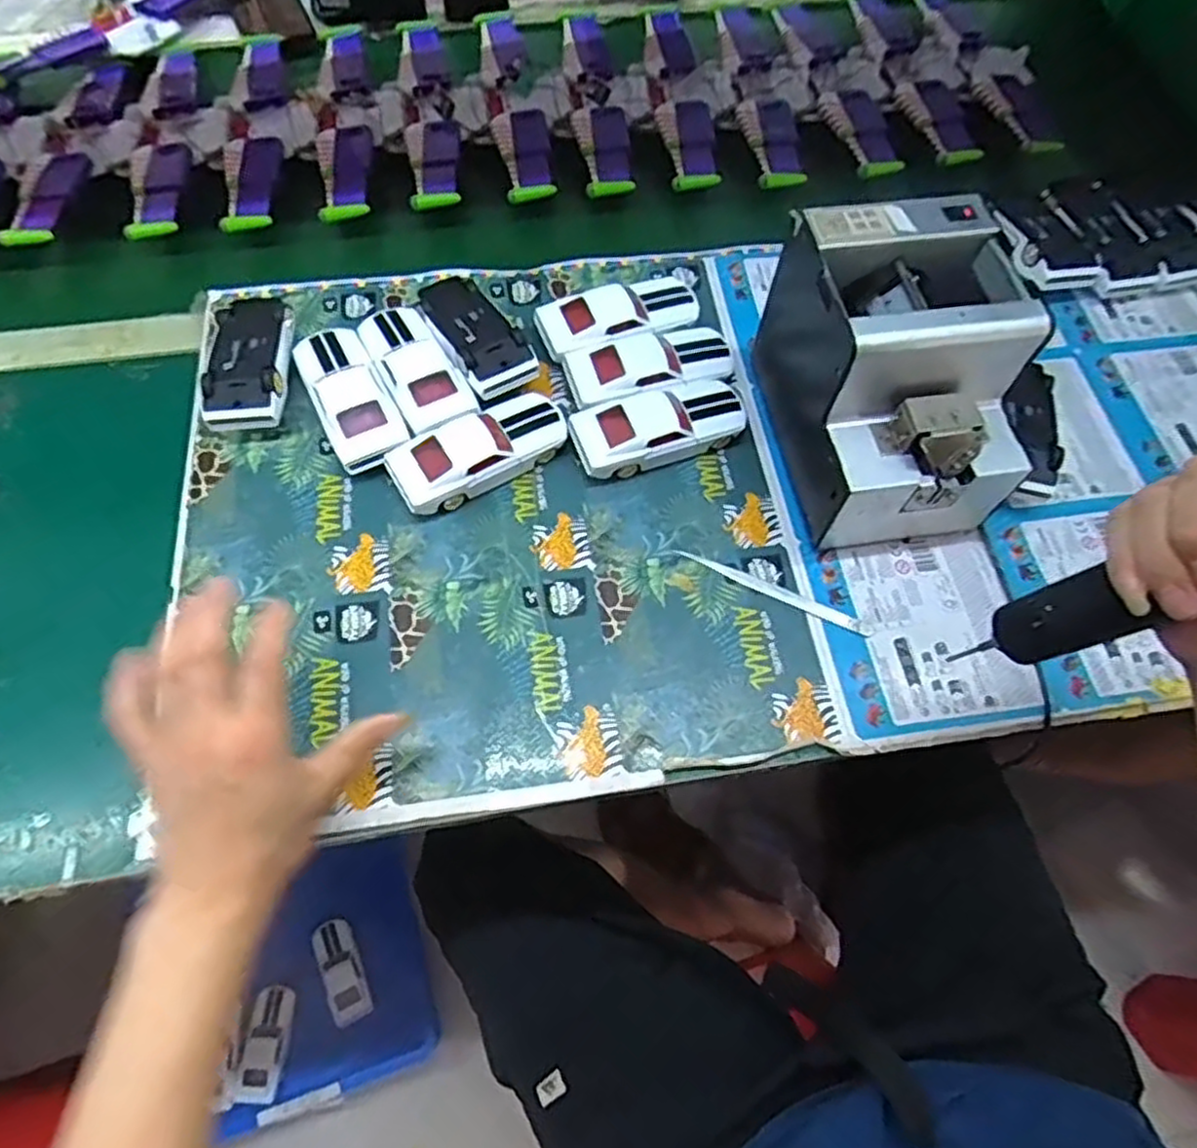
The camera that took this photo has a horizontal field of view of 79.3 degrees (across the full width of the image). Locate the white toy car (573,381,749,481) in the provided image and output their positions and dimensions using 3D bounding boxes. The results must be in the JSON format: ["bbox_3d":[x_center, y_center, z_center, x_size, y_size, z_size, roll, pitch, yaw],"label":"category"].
[{"bbox_3d":[0.047,-0.110,0.539,0.129,0.030,0.051,-17,64,-10],"label":"white toy car"}]

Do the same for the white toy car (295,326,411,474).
[{"bbox_3d":[-0.186,-0.132,0.545,0.052,0.032,0.132,-26,66,-14],"label":"white toy car"}]

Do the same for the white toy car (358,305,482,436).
[{"bbox_3d":[-0.141,-0.157,0.559,0.054,0.035,0.130,-27,68,-14],"label":"white toy car"}]

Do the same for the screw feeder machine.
[{"bbox_3d":[0.198,-0.139,0.494,0.123,0.148,0.194,-9,65,-6],"label":"screw feeder machine"}]

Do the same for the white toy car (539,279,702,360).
[{"bbox_3d":[0.018,-0.209,0.583,0.132,0.030,0.066,-25,66,-13],"label":"white toy car"}]

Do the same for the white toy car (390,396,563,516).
[{"bbox_3d":[-0.086,-0.091,0.528,0.132,0.034,0.056,-31,69,-15],"label":"white toy car"}]

